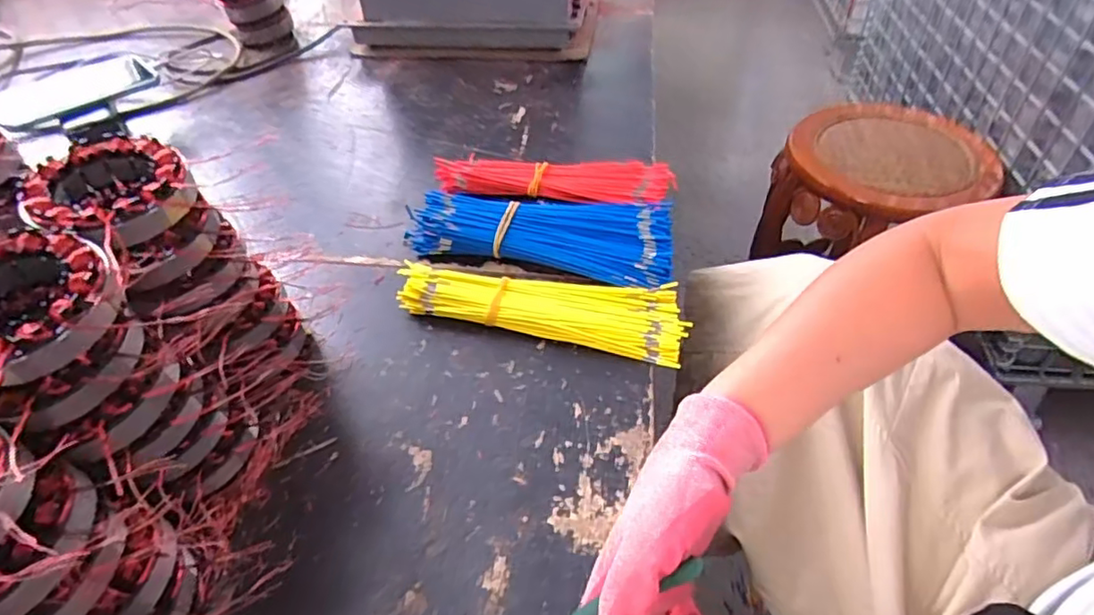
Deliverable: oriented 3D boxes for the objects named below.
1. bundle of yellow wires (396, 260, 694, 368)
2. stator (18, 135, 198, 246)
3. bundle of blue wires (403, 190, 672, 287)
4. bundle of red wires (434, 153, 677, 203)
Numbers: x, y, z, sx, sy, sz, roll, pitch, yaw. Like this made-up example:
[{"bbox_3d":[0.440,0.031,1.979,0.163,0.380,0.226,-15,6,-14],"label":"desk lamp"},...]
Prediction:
[{"bbox_3d":[-0.004,-0.005,0.532,0.243,0.024,0.070,11,47,12],"label":"bundle of yellow wires"},{"bbox_3d":[-0.262,-0.068,0.372,0.082,0.030,0.082,29,53,26],"label":"stator"},{"bbox_3d":[-0.005,-0.075,0.590,0.245,0.037,0.093,11,47,12],"label":"bundle of blue wires"},{"bbox_3d":[0.007,-0.137,0.657,0.247,0.024,0.055,4,46,5],"label":"bundle of red wires"}]

